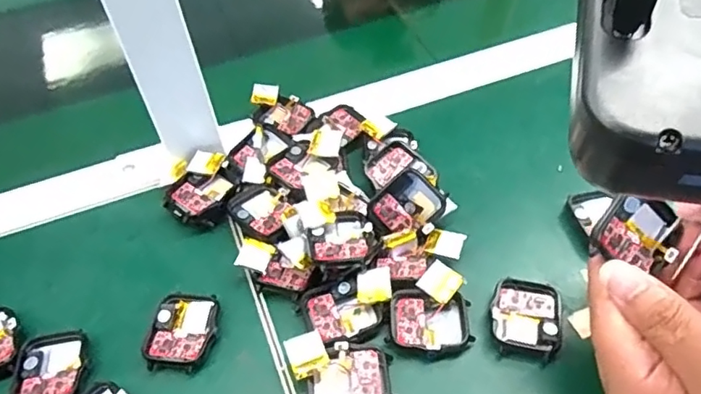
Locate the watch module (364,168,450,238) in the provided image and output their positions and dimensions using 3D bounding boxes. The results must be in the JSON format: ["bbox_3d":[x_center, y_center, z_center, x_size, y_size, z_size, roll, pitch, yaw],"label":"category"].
[{"bbox_3d":[0.034,0.007,0.347,0.036,0.009,0.044,45,95,2],"label":"watch module"}]

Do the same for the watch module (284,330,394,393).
[{"bbox_3d":[-0.005,0.094,0.297,0.054,0.015,0.040,-2,48,2],"label":"watch module"}]

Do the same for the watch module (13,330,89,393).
[{"bbox_3d":[-0.167,0.097,0.313,0.036,0.010,0.043,-10,48,-5],"label":"watch module"}]

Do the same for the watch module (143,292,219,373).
[{"bbox_3d":[-0.096,0.077,0.324,0.038,0.008,0.044,5,49,9],"label":"watch module"}]

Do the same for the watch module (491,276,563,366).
[{"bbox_3d":[0.099,0.068,0.317,0.037,0.009,0.047,9,50,13],"label":"watch module"}]

